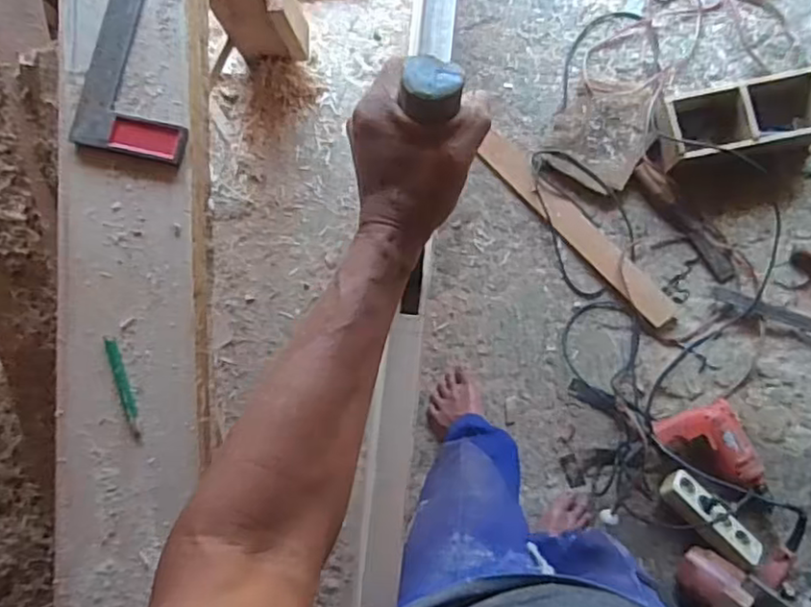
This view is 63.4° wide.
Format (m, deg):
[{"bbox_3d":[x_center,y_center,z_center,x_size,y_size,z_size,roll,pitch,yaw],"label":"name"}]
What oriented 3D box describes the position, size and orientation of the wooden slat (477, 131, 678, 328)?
[{"bbox_3d":[0.353,-0.155,1.349,0.064,0.018,0.517,-42,81,-1],"label":"wooden slat"}]

